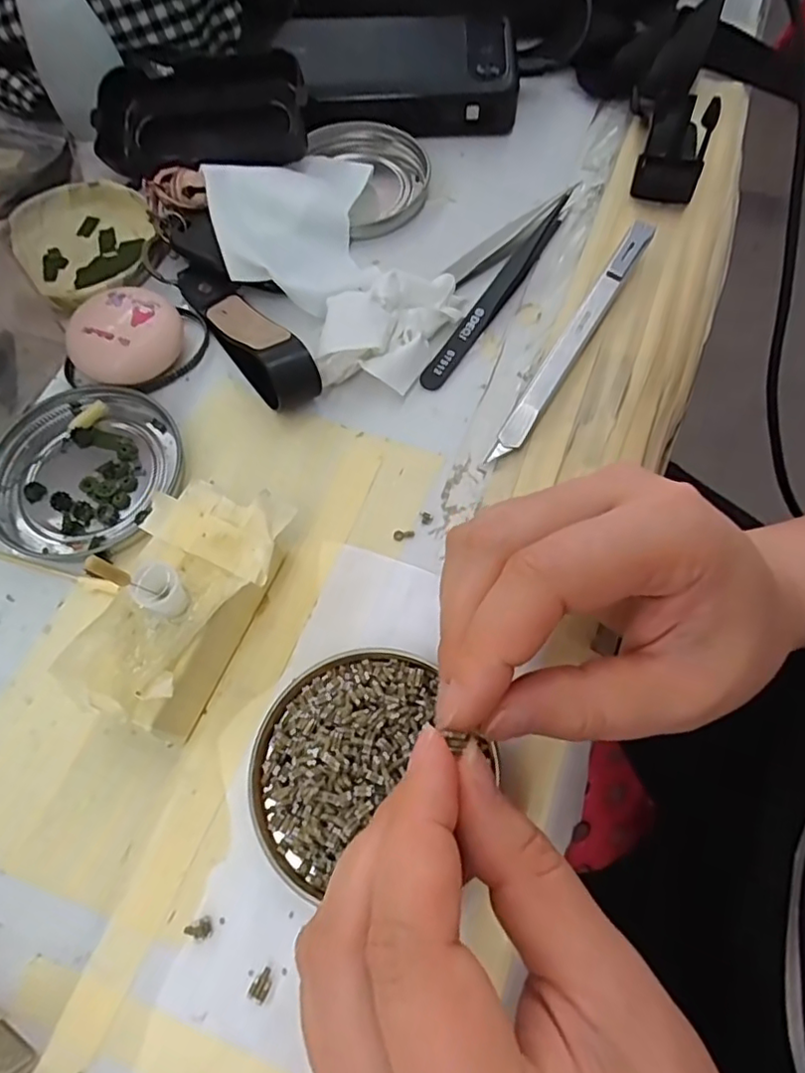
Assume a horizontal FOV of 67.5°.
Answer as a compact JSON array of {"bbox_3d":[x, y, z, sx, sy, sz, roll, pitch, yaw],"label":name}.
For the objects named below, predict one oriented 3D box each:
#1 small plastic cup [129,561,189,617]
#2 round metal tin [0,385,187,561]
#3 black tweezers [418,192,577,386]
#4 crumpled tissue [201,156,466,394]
[{"bbox_3d":[-0.076,0.017,0.189,0.011,0.017,0.013,40,73,17],"label":"small plastic cup"},{"bbox_3d":[-0.133,-0.028,0.251,0.072,0.009,0.076,17,68,9],"label":"round metal tin"},{"bbox_3d":[0.046,-0.119,0.284,0.012,0.011,0.127,31,70,14],"label":"black tweezers"},{"bbox_3d":[-0.034,-0.129,0.285,0.084,0.021,0.146,-26,68,-10],"label":"crumpled tissue"}]

